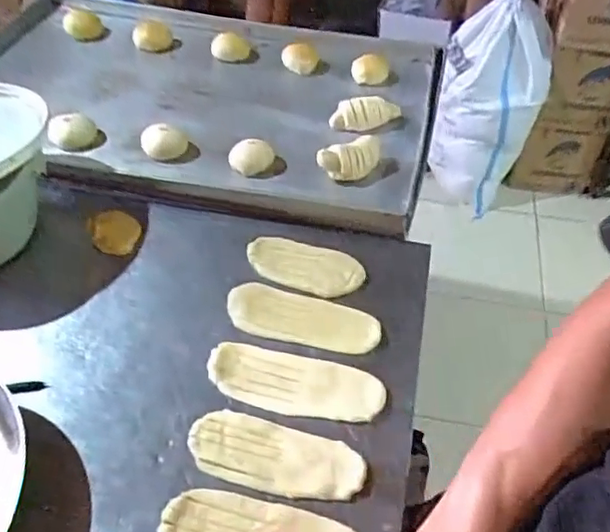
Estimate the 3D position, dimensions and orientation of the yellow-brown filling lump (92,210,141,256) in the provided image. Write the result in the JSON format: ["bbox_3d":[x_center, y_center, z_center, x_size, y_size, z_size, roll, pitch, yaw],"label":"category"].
[{"bbox_3d":[-0.221,-0.040,0.707,0.053,0.032,0.065,-22,51,-18],"label":"yellow-brown filling lump"}]

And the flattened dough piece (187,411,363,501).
[{"bbox_3d":[-0.027,0.168,0.536,0.155,0.004,0.060,12,49,12],"label":"flattened dough piece"}]

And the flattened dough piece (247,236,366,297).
[{"bbox_3d":[-0.001,-0.001,0.677,0.132,0.010,0.060,13,49,13],"label":"flattened dough piece"}]

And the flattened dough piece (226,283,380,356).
[{"bbox_3d":[-0.001,0.052,0.631,0.158,0.016,0.060,12,49,12],"label":"flattened dough piece"}]

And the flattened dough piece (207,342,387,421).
[{"bbox_3d":[-0.011,0.112,0.582,0.170,0.006,0.062,9,49,9],"label":"flattened dough piece"}]

